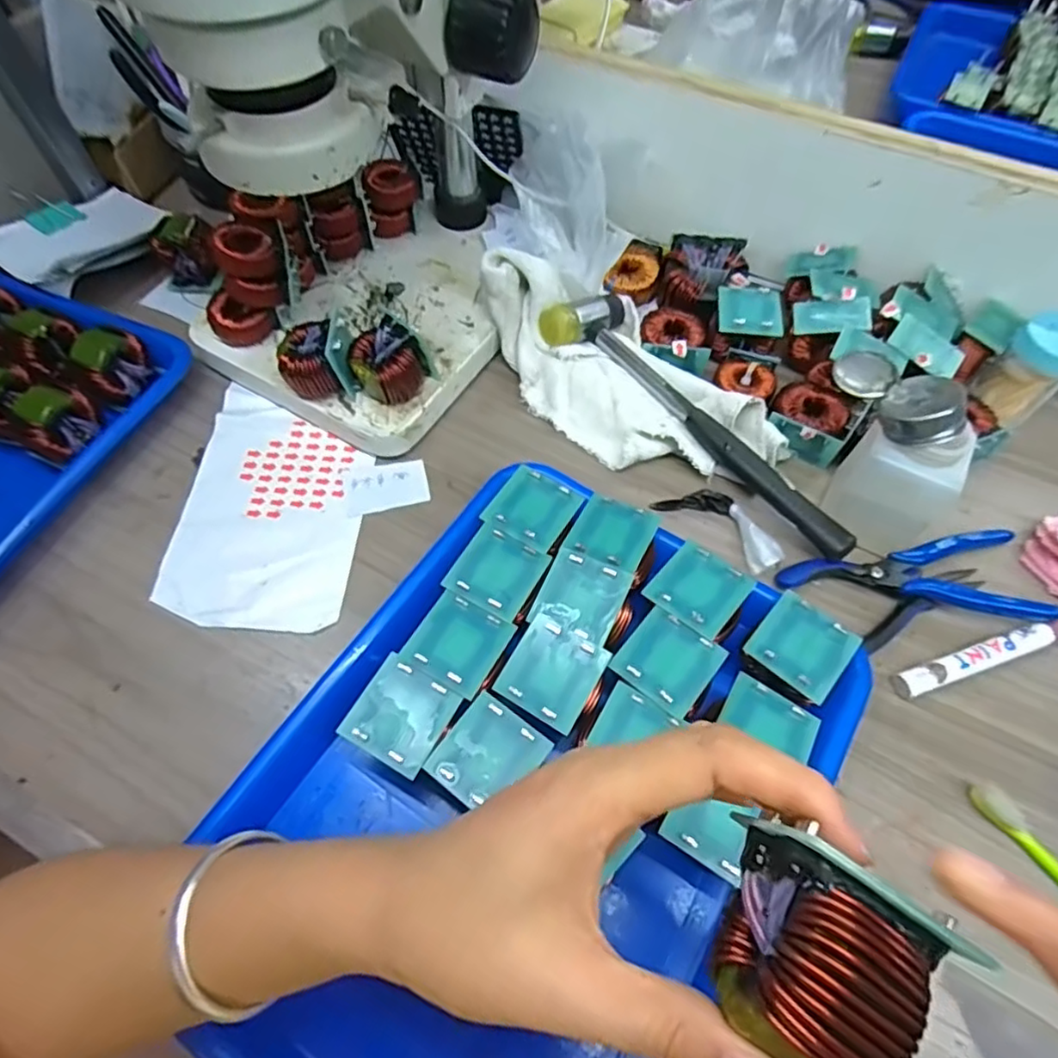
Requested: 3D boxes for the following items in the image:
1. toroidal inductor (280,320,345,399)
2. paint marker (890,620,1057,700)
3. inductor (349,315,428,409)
[{"bbox_3d":[-0.145,-0.112,0.419,0.033,0.034,0.036,-8,61,-5],"label":"toroidal inductor"},{"bbox_3d":[0.277,0.070,0.367,0.137,0.016,0.017,-16,62,-10],"label":"paint marker"},{"bbox_3d":[-0.094,-0.111,0.418,0.044,0.042,0.042,37,67,18],"label":"inductor"}]

